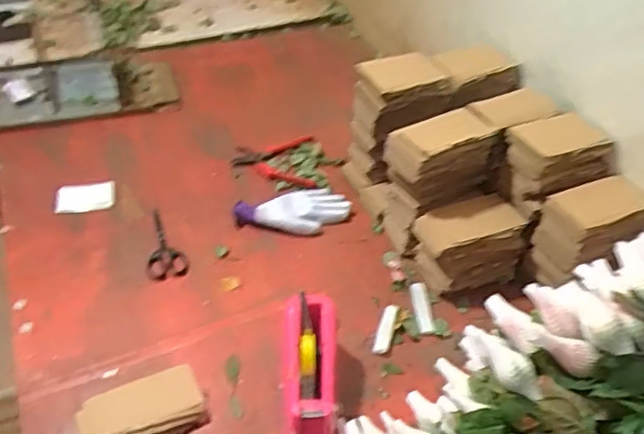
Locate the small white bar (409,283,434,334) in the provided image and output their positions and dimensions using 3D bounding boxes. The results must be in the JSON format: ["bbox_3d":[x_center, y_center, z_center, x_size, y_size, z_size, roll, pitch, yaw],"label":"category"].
[{"bbox_3d":[0.158,0.141,0.958,0.029,0.011,0.090,-2,44,-6],"label":"small white bar"}]

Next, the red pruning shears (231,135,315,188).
[{"bbox_3d":[-0.096,-0.111,1.202,0.155,0.017,0.161,1,43,-3],"label":"red pruning shears"}]

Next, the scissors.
[{"bbox_3d":[-0.261,0.047,1.016,0.066,0.012,0.134,-12,56,-9],"label":"scissors"}]

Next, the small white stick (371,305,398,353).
[{"bbox_3d":[0.097,0.169,0.936,0.025,0.008,0.088,12,44,9],"label":"small white stick"}]

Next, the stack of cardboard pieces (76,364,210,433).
[{"bbox_3d":[-0.232,0.253,0.791,0.151,0.027,0.083,-16,47,-20],"label":"stack of cardboard pieces"}]

